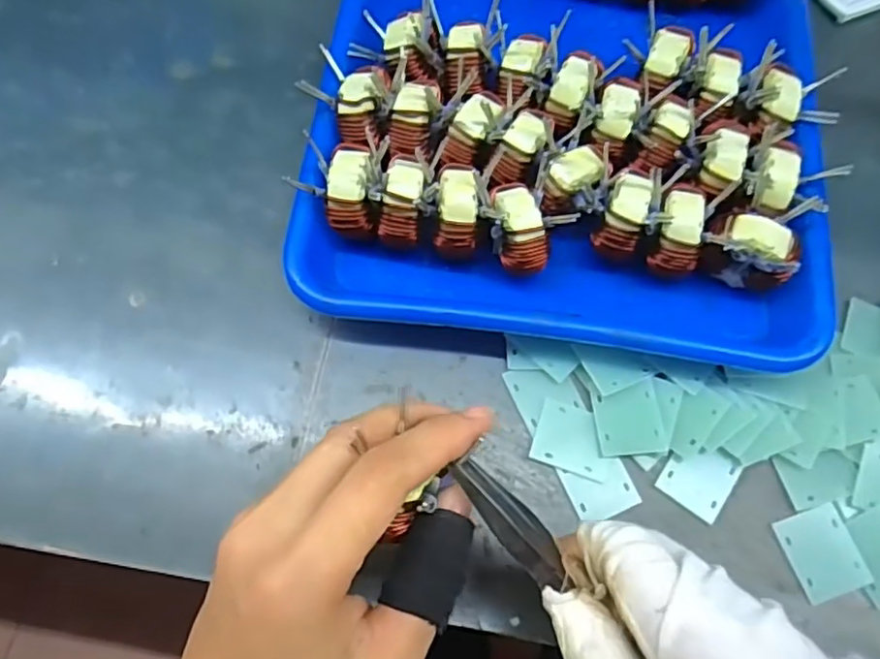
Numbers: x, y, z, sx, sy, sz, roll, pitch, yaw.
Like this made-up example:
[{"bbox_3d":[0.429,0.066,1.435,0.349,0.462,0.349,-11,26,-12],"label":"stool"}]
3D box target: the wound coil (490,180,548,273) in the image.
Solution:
[{"bbox_3d":[0.036,-0.045,0.297,0.021,0.036,0.038,-8,70,-5],"label":"wound coil"}]

